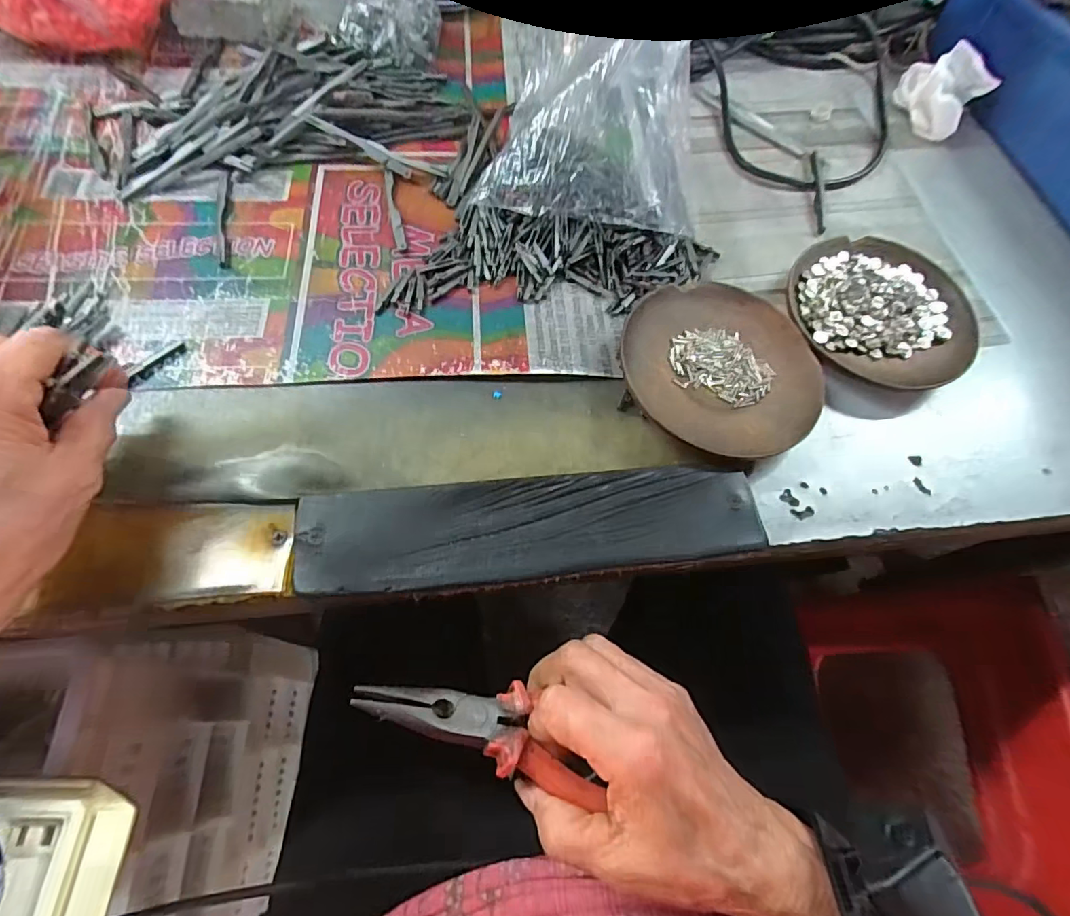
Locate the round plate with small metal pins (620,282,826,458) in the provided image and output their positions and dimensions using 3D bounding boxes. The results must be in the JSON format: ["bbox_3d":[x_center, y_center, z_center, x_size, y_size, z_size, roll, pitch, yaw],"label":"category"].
[{"bbox_3d":[0.105,-0.053,0.302,0.110,0.019,0.112,1,64,-3],"label":"round plate with small metal pins"}]

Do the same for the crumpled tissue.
[{"bbox_3d":[0.315,-0.286,0.410,0.060,0.045,0.064,37,68,13],"label":"crumpled tissue"}]

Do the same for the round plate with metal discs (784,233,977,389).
[{"bbox_3d":[0.215,-0.093,0.331,0.111,0.016,0.110,1,64,-3],"label":"round plate with metal discs"}]

